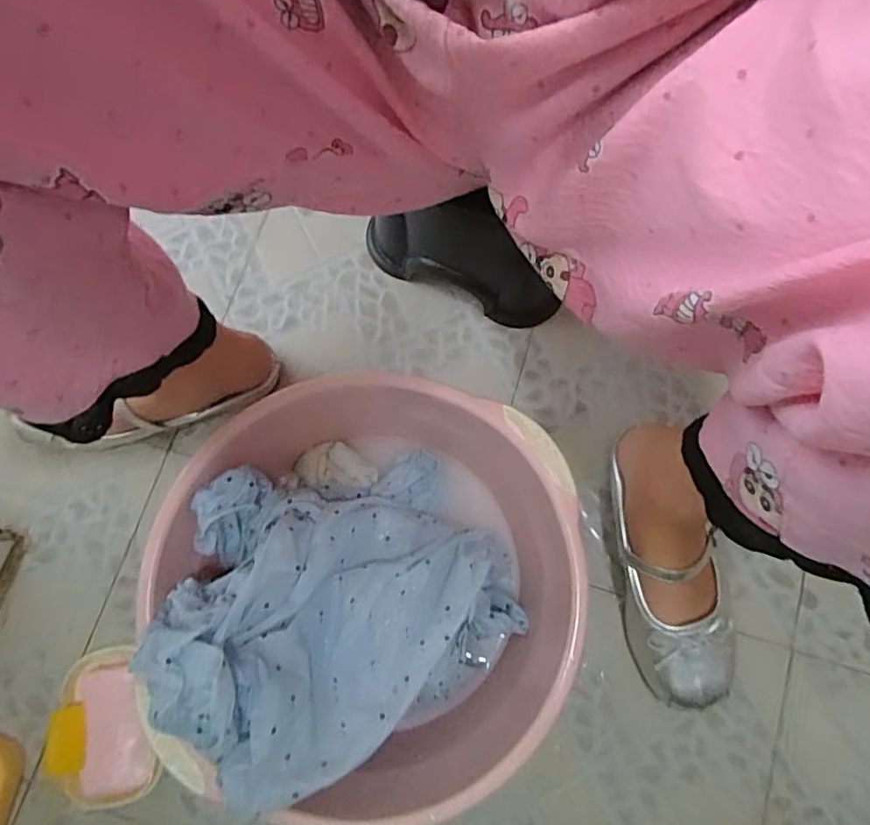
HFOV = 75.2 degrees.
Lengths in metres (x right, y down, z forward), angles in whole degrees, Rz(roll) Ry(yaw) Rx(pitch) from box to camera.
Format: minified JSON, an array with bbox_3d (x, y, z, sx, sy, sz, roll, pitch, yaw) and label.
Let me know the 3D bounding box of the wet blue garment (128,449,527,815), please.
[{"bbox_3d":[-0.077,0.128,0.423,0.226,0.182,0.206,0,75,1],"label":"wet blue garment"}]

